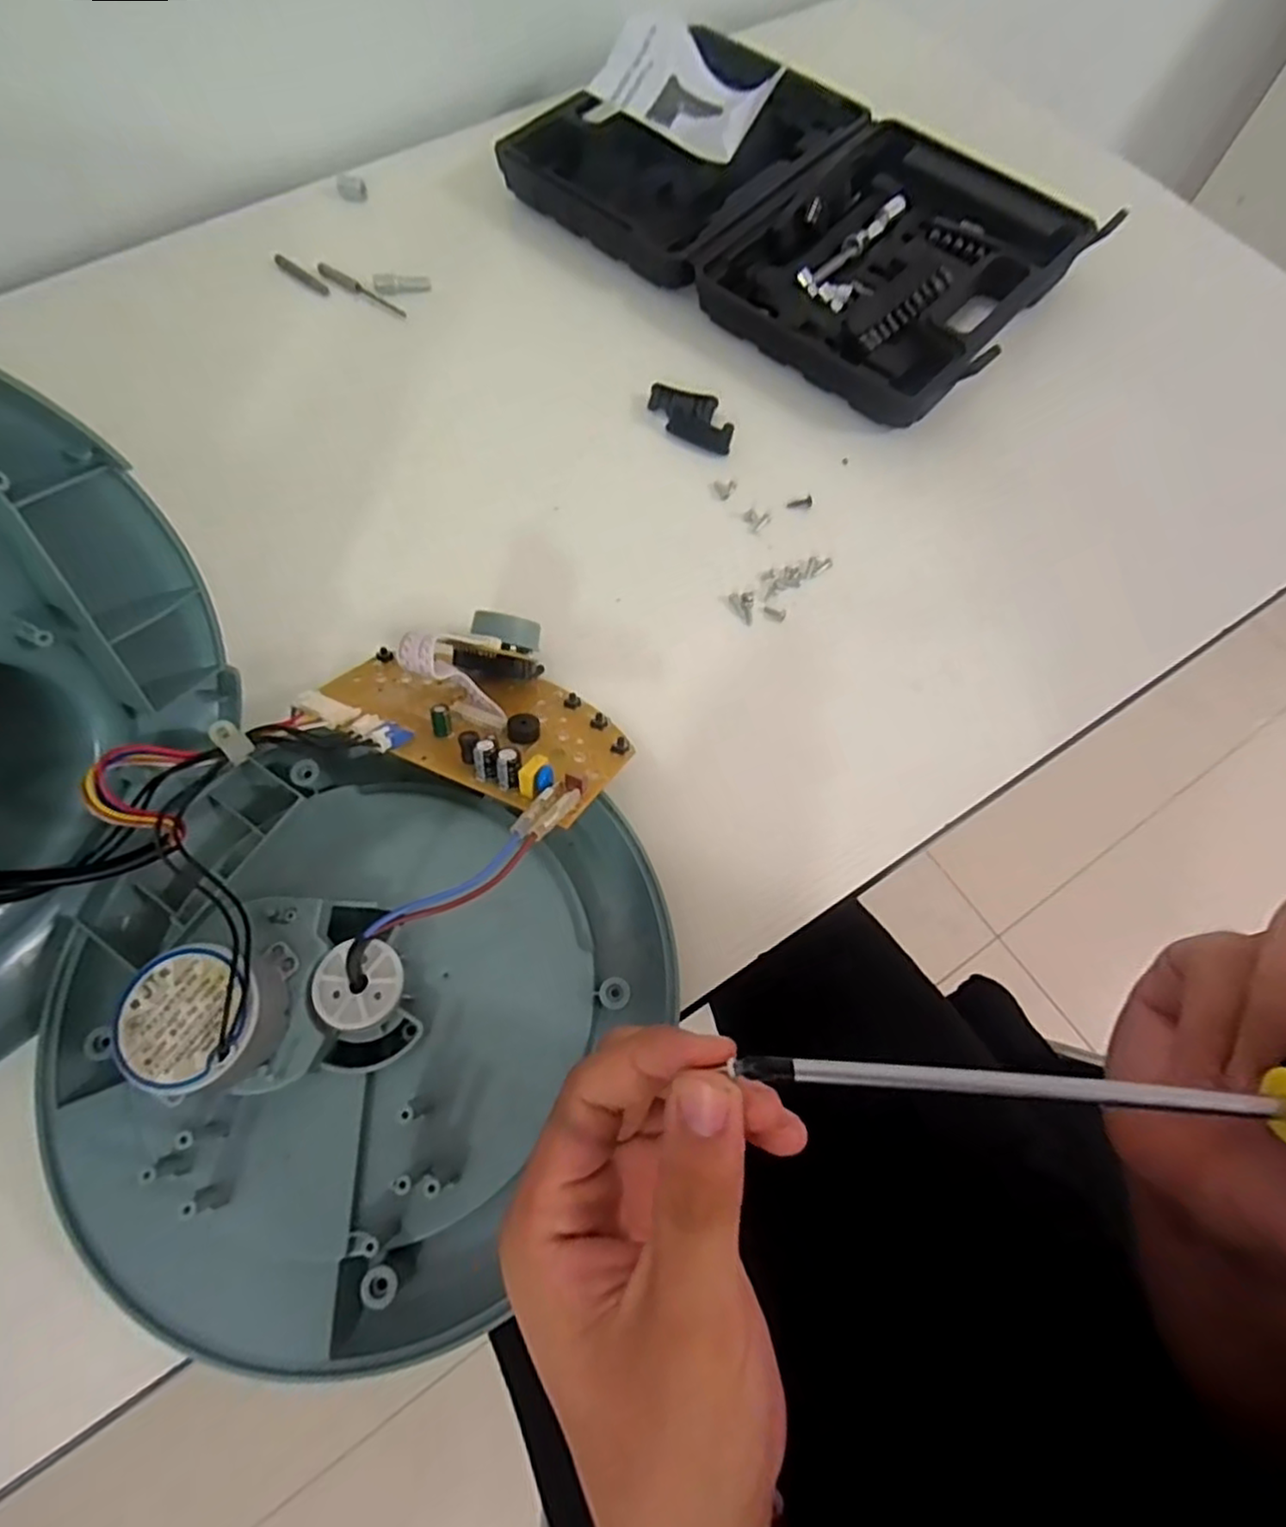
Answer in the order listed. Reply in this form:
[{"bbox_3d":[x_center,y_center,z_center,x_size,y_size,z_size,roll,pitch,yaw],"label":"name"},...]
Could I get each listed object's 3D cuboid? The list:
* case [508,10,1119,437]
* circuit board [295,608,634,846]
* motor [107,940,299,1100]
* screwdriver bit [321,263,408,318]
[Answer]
[{"bbox_3d":[0.099,-0.364,0.442,0.334,0.037,0.207,41,76,12],"label":"case"},{"bbox_3d":[-0.071,-0.034,0.298,0.144,0.048,0.095,25,40,23],"label":"circuit board"},{"bbox_3d":[-0.155,0.091,0.243,0.046,0.026,0.048,-6,69,-3],"label":"motor"},{"bbox_3d":[-0.182,-0.307,0.441,0.070,0.004,0.009,31,74,9],"label":"screwdriver bit"}]

